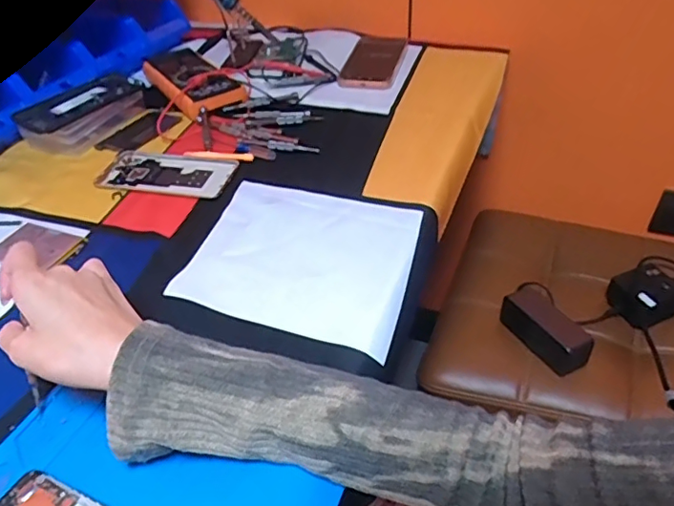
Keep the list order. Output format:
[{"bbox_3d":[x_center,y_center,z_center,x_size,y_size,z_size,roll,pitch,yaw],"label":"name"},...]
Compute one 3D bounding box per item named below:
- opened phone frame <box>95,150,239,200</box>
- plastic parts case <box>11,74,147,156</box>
[{"bbox_3d":[-0.196,-0.092,0.635,0.155,0.005,0.074,8,42,13],"label":"opened phone frame"},{"bbox_3d":[-0.318,-0.181,0.714,0.071,0.046,0.155,24,48,28],"label":"plastic parts case"}]

